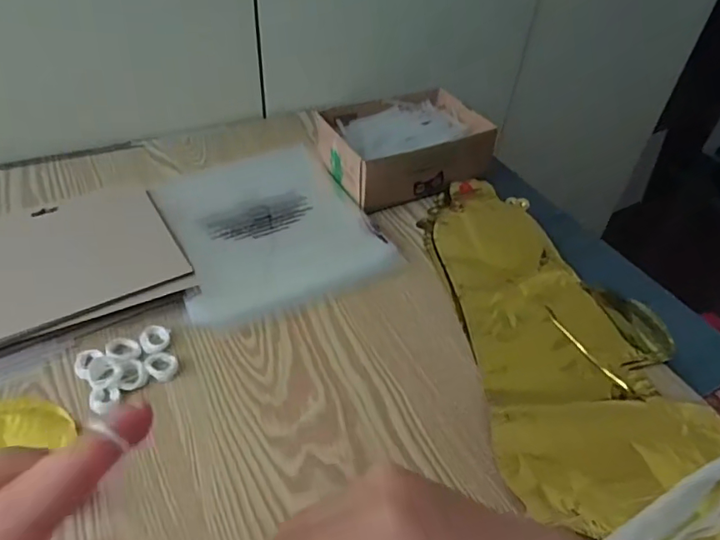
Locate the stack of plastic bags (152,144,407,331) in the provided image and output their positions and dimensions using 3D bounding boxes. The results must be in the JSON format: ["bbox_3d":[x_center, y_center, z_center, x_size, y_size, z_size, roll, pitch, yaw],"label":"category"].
[{"bbox_3d":[-0.100,-0.052,0.566,0.198,0.015,0.229,-17,49,-21],"label":"stack of plastic bags"}]

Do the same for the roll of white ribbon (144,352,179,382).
[{"bbox_3d":[-0.163,0.079,0.433,0.027,0.007,0.022,24,48,19],"label":"roll of white ribbon"}]

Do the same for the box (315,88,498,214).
[{"bbox_3d":[0.054,-0.151,0.639,0.192,0.061,0.140,-19,49,-23],"label":"box"}]

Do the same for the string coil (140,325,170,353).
[{"bbox_3d":[-0.175,0.059,0.451,0.024,0.004,0.030,-12,47,-17],"label":"string coil"}]

